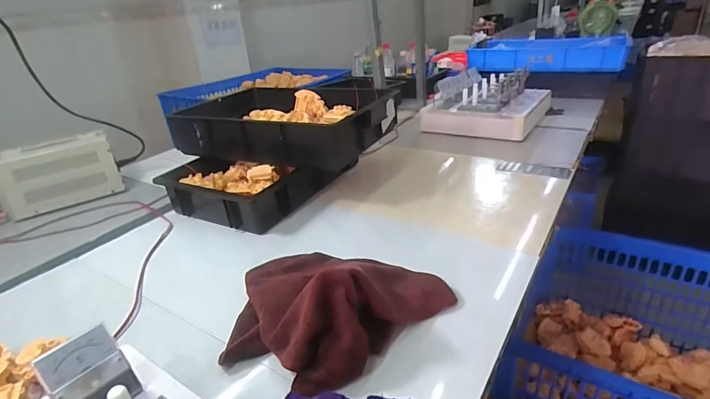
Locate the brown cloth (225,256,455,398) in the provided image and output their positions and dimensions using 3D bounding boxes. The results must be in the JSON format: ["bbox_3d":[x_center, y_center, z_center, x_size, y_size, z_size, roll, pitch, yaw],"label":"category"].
[{"bbox_3d":[-0.044,0.116,0.562,0.300,0.110,0.236,-24,32,-33],"label":"brown cloth"}]

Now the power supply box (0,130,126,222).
[{"bbox_3d":[-0.709,-0.055,0.960,0.088,0.151,0.244,17,34,37],"label":"power supply box"}]

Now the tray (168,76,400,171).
[{"bbox_3d":[-0.149,-0.202,1.017,0.470,0.106,0.397,6,29,22],"label":"tray"}]

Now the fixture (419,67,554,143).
[{"bbox_3d":[0.448,-0.320,1.309,0.308,0.137,0.401,15,33,34],"label":"fixture"}]

